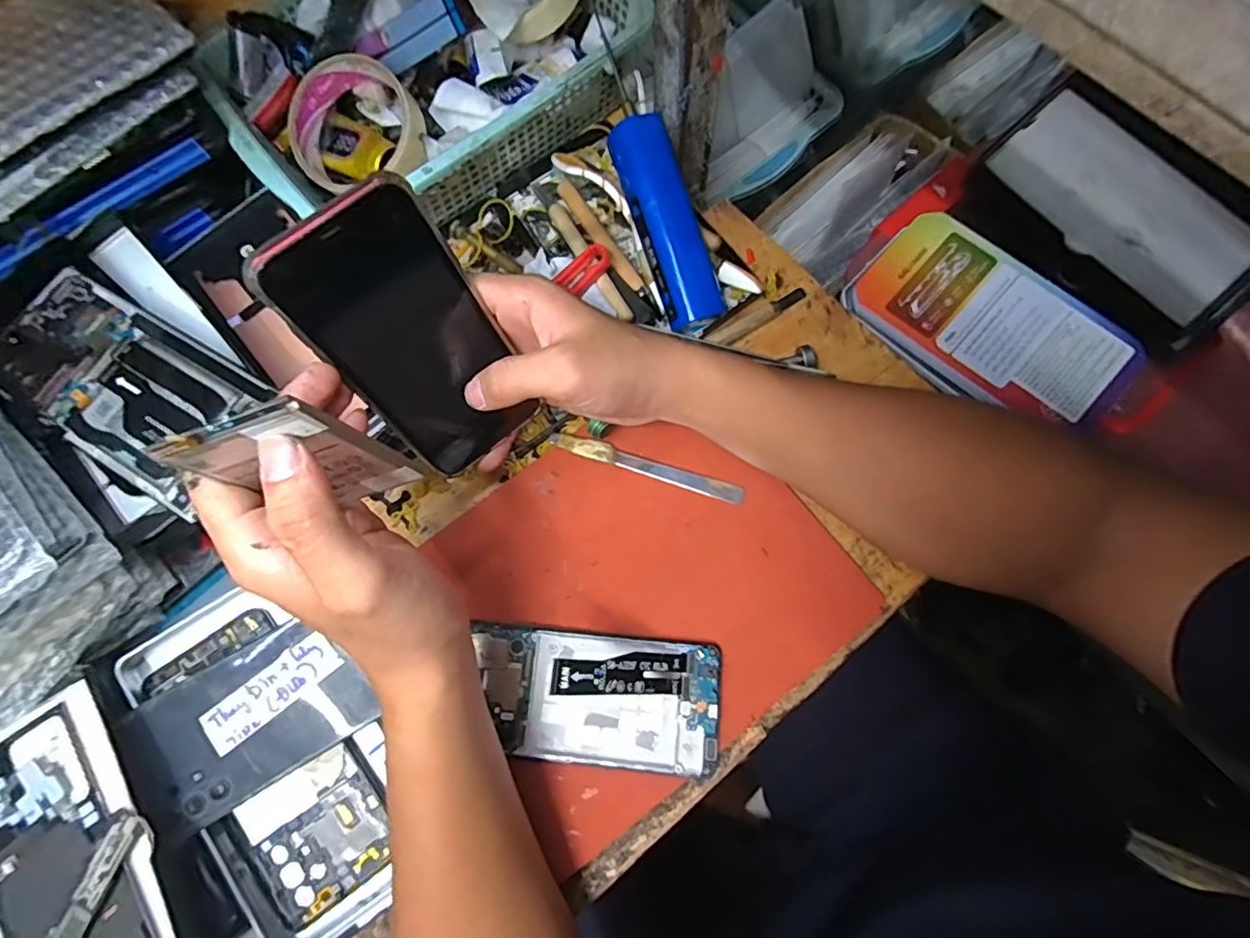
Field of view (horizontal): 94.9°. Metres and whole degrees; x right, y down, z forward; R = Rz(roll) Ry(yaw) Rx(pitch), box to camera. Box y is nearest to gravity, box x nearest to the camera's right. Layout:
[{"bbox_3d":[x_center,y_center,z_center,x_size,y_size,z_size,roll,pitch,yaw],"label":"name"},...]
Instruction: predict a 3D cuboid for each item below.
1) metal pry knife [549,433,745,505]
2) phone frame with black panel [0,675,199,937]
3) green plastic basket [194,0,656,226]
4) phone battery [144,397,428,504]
[{"bbox_3d":[0.013,-0.002,0.365,0.126,0.005,0.012,17,77,6],"label":"metal pry knife"},{"bbox_3d":[-0.270,0.203,0.277,0.101,0.017,0.176,-33,78,-8],"label":"phone frame with black panel"},{"bbox_3d":[-0.136,-0.278,0.400,0.269,0.062,0.188,-38,78,-7],"label":"green plastic basket"},{"bbox_3d":[-0.128,-0.003,0.230,0.059,0.081,0.010,-20,66,9],"label":"phone battery"}]

